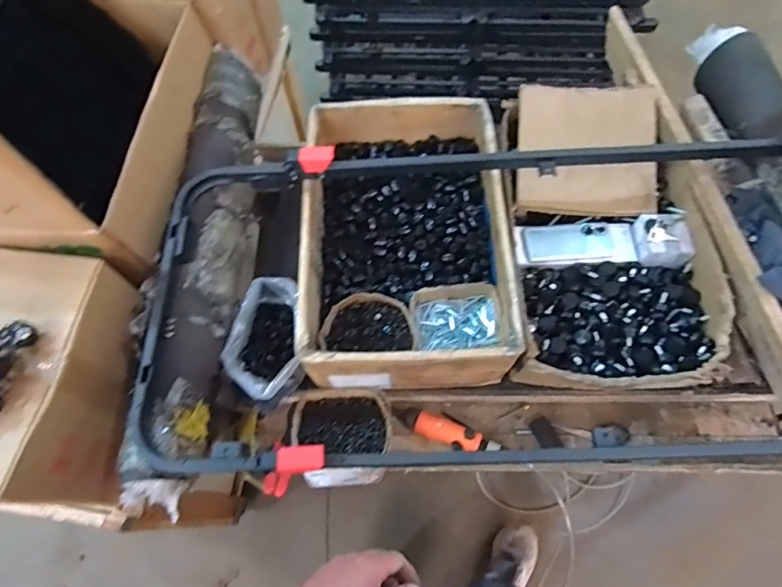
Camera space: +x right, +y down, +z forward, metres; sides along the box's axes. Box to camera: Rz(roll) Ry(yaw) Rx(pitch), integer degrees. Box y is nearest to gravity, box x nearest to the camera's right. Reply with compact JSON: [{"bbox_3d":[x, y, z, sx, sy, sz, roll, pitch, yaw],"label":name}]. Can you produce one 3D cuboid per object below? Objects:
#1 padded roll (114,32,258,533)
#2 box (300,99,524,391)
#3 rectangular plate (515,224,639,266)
[{"bbox_3d":[-0.318,-0.100,0.810,0.143,0.104,0.870,-3,65,1],"label":"padded roll"},{"bbox_3d":[0.030,-0.109,0.850,0.355,0.134,0.527,-3,65,2],"label":"box"},{"bbox_3d":[0.348,-0.090,0.878,0.219,0.033,0.089,-2,65,2],"label":"rectangular plate"}]

